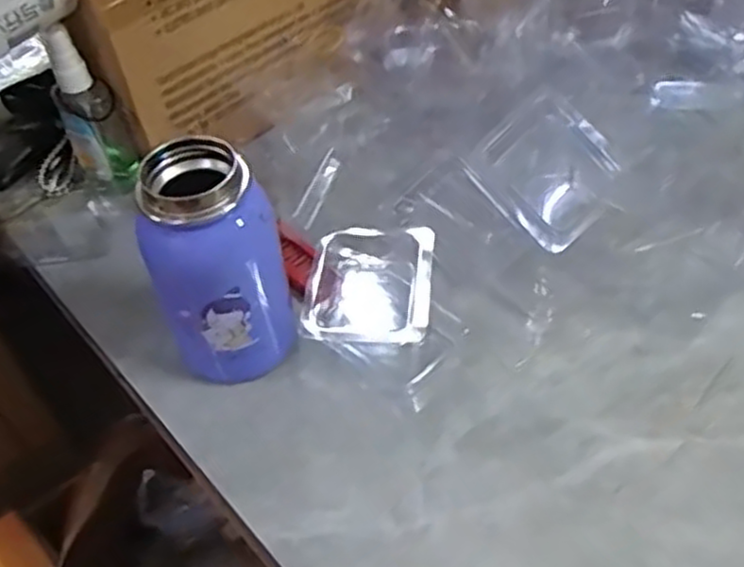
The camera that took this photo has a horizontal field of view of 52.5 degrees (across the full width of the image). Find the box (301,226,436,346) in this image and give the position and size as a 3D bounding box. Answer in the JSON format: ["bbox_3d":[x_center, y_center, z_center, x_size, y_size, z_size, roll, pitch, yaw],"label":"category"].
[{"bbox_3d":[-0.002,-0.002,0.487,0.079,0.036,0.079,4,49,8],"label":"box"}]

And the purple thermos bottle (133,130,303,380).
[{"bbox_3d":[-0.088,-0.006,0.433,0.073,0.144,0.061,-14,49,-8],"label":"purple thermos bottle"}]

